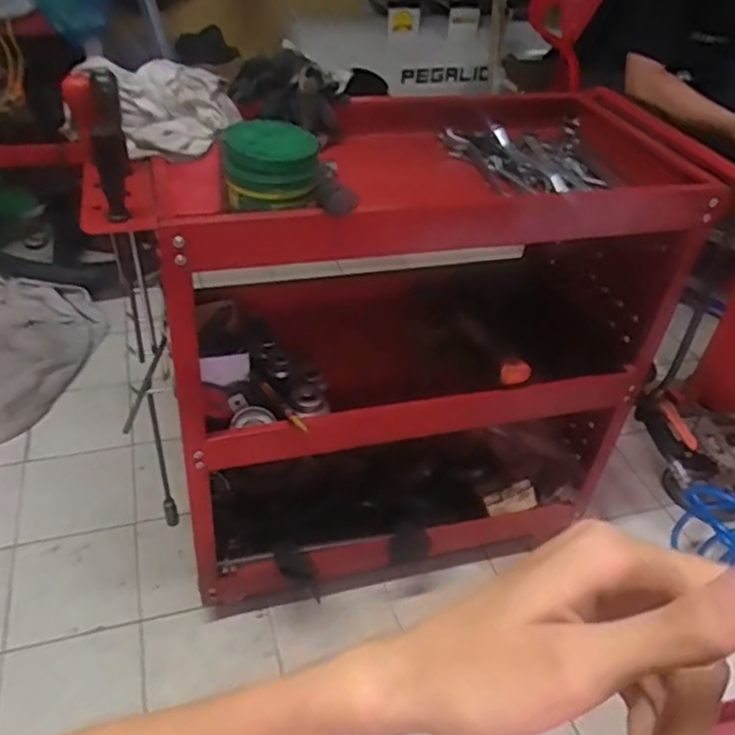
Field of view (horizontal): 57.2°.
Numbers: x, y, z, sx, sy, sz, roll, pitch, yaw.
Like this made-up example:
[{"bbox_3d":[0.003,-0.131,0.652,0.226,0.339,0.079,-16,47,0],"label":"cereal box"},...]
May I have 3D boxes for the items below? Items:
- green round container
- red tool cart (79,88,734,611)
[{"bbox_3d":[-0.104,-0.218,0.727,0.099,0.065,0.092,0,39,-6],"label":"green round container"},{"bbox_3d":[0.054,-0.031,1.066,0.808,0.651,0.406,-11,42,-19],"label":"red tool cart"}]

